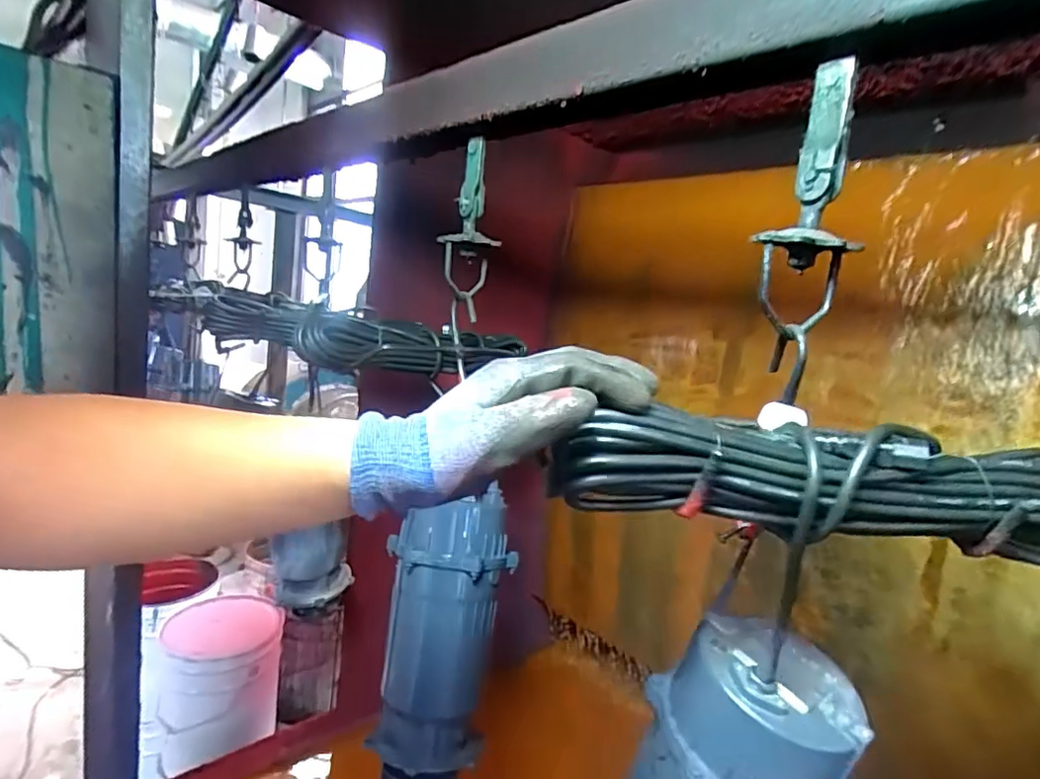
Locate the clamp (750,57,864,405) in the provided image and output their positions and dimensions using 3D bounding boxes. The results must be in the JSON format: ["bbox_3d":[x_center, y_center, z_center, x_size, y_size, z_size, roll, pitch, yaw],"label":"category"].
[{"bbox_3d":[0.208,-0.117,0.422,0.069,0.224,0.055,8,8,16],"label":"clamp"}]

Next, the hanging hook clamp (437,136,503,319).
[{"bbox_3d":[-0.058,-0.195,0.702,0.062,0.199,0.049,7,8,8],"label":"hanging hook clamp"}]

